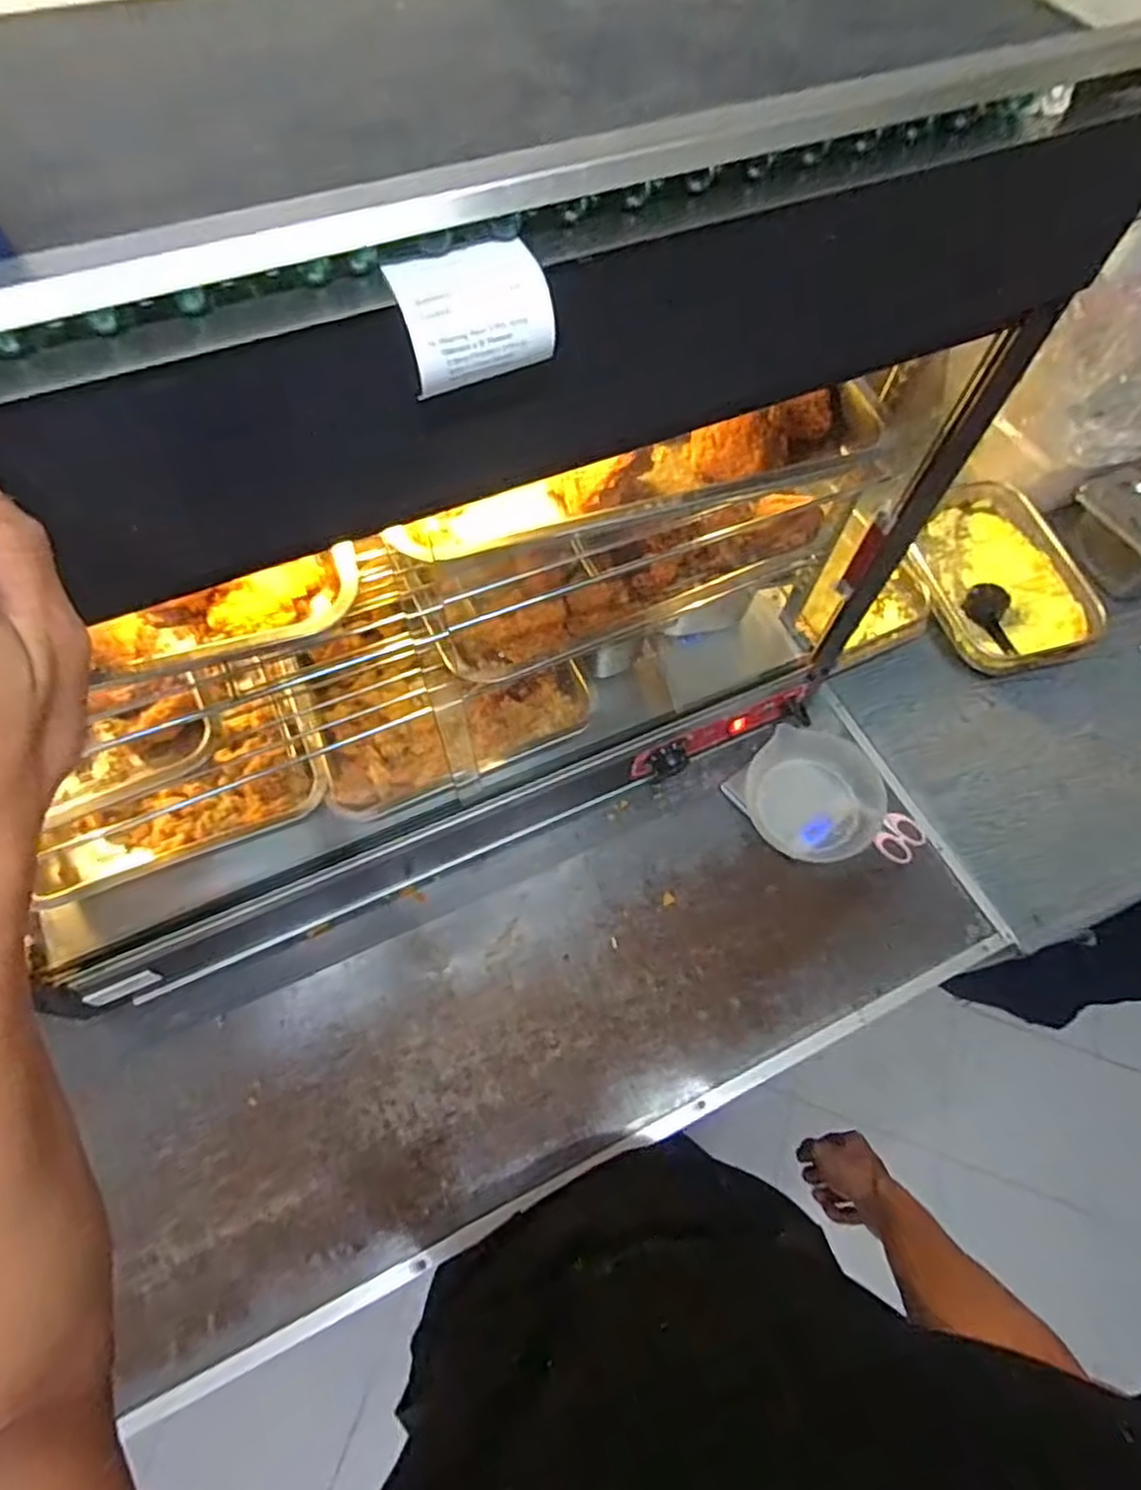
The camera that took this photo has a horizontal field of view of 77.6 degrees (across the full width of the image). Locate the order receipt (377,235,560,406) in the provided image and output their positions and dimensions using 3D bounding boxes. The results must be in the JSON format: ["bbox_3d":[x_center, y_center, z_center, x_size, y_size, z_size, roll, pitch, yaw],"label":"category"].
[{"bbox_3d":[-0.039,-0.168,0.278,0.056,0.030,0.035,-22,66,-13],"label":"order receipt"}]

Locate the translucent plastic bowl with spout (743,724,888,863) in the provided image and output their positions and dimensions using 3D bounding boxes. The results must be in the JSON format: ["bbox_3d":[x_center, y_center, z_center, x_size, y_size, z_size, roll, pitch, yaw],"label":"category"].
[{"bbox_3d":[0.287,0.057,0.836,0.154,0.061,0.152,0,61,0],"label":"translucent plastic bowl with spout"}]

